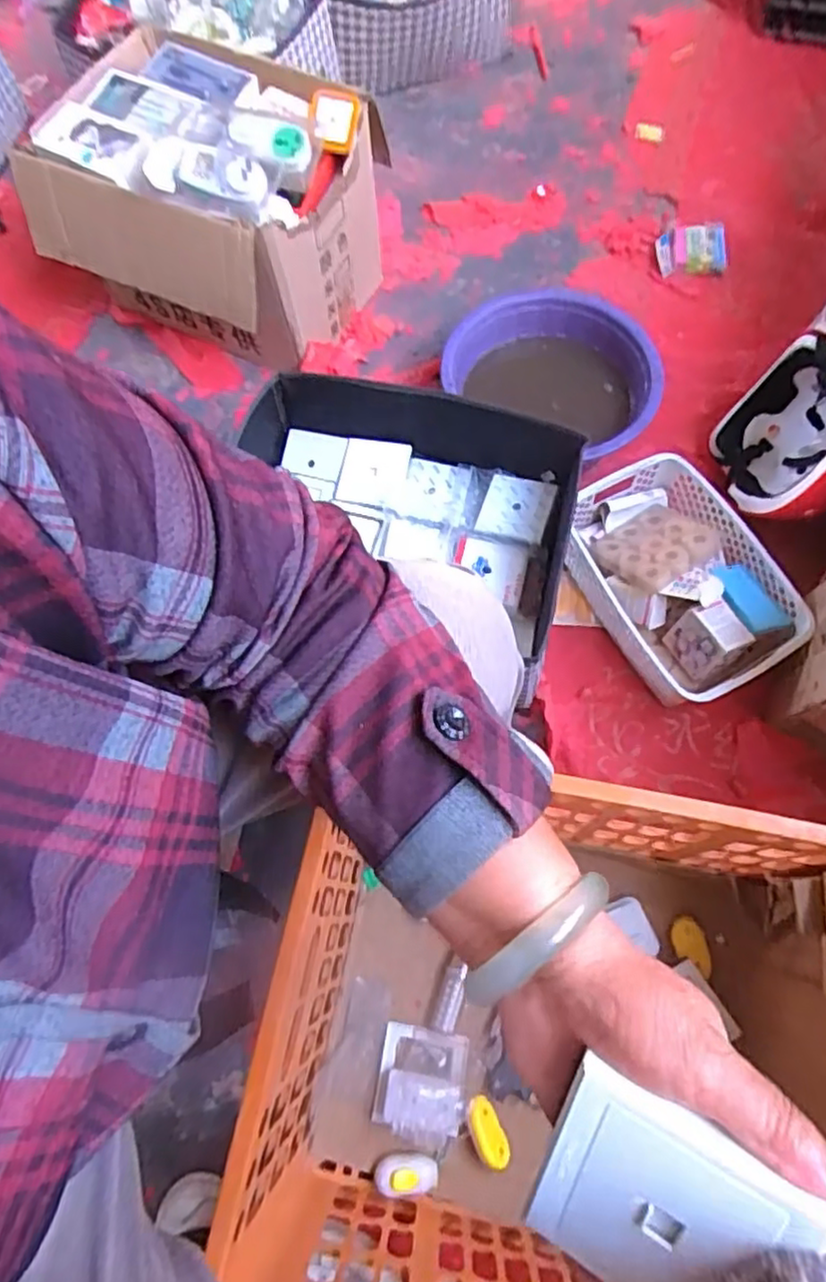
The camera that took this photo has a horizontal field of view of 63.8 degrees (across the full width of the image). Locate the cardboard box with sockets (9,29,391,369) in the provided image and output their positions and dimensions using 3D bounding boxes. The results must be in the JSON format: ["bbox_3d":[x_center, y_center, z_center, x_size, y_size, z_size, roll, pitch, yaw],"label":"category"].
[{"bbox_3d":[-0.281,-0.650,0.984,0.404,0.264,0.373,21,71,11],"label":"cardboard box with sockets"}]

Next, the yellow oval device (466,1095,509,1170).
[{"bbox_3d":[0.072,0.474,0.640,0.033,0.013,0.060,-13,63,-31],"label":"yellow oval device"}]

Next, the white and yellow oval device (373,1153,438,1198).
[{"bbox_3d":[-0.007,0.508,0.631,0.059,0.018,0.032,-1,68,3],"label":"white and yellow oval device"}]

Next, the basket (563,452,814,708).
[{"bbox_3d":[0.330,-0.077,0.833,0.205,0.088,0.302,-25,69,-7],"label":"basket"}]

